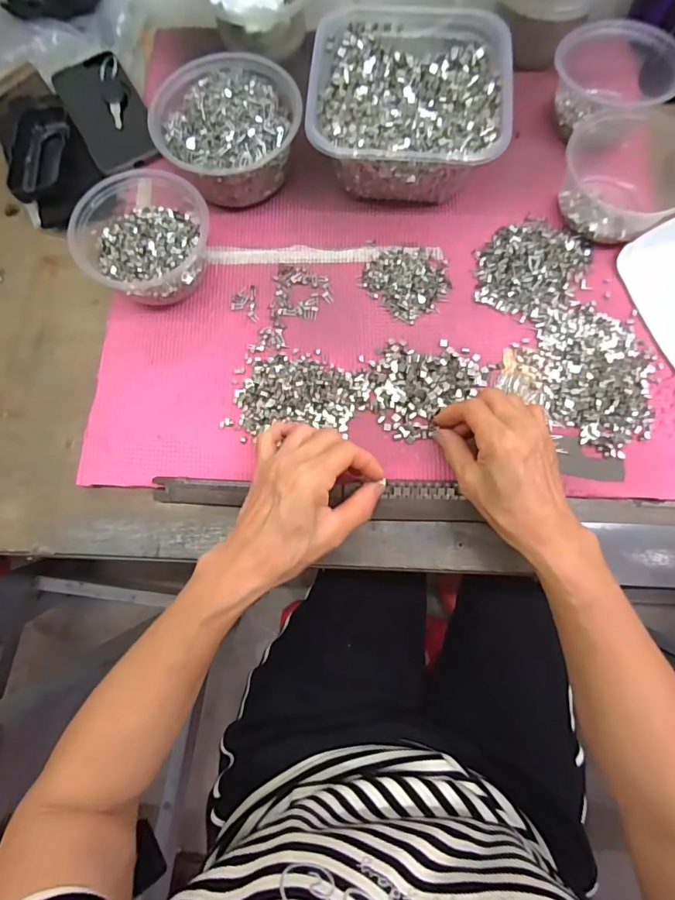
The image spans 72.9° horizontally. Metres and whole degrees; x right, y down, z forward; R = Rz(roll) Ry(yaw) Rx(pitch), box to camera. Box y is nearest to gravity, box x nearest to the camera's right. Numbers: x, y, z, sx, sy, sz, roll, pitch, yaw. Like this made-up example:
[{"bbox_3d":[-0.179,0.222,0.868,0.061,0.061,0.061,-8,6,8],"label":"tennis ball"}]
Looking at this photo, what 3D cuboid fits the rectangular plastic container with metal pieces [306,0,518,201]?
[{"bbox_3d":[0.066,-0.324,0.437,0.172,0.072,0.173,4,78,3],"label":"rectangular plastic container with metal pieces"}]

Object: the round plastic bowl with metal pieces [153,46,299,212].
[{"bbox_3d":[-0.102,-0.301,0.439,0.127,0.067,0.122,0,77,2],"label":"round plastic bowl with metal pieces"}]

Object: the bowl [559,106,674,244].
[{"bbox_3d":[0.266,-0.257,0.422,0.112,0.054,0.130,27,77,8],"label":"bowl"}]

